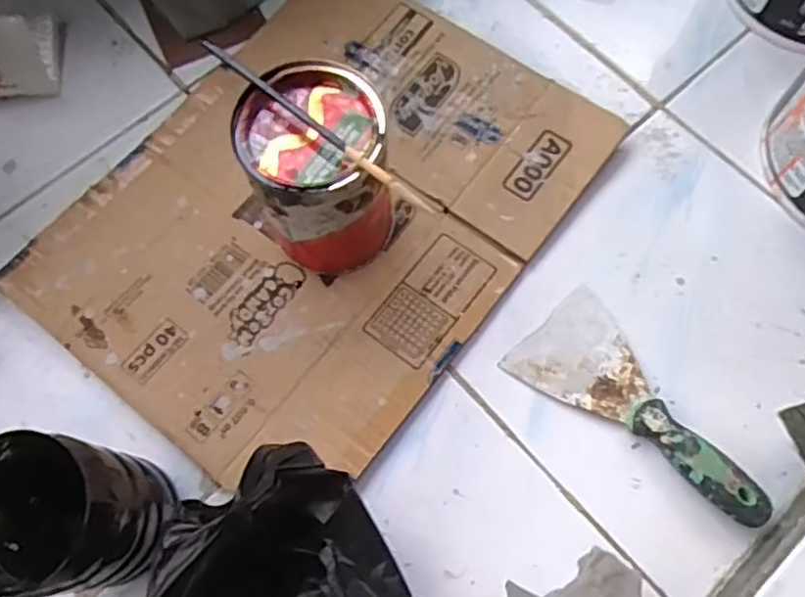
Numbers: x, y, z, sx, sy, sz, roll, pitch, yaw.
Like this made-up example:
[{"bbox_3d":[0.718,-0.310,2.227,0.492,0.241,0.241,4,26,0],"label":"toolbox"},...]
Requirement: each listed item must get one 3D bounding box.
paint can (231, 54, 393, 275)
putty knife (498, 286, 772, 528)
[{"bbox_3d":[-0.059,-0.089,0.498,0.101,0.132,0.106,0,72,-1],"label":"paint can"},{"bbox_3d":[0.176,0.082,0.489,0.088,0.025,0.196,-41,77,-13],"label":"putty knife"}]

